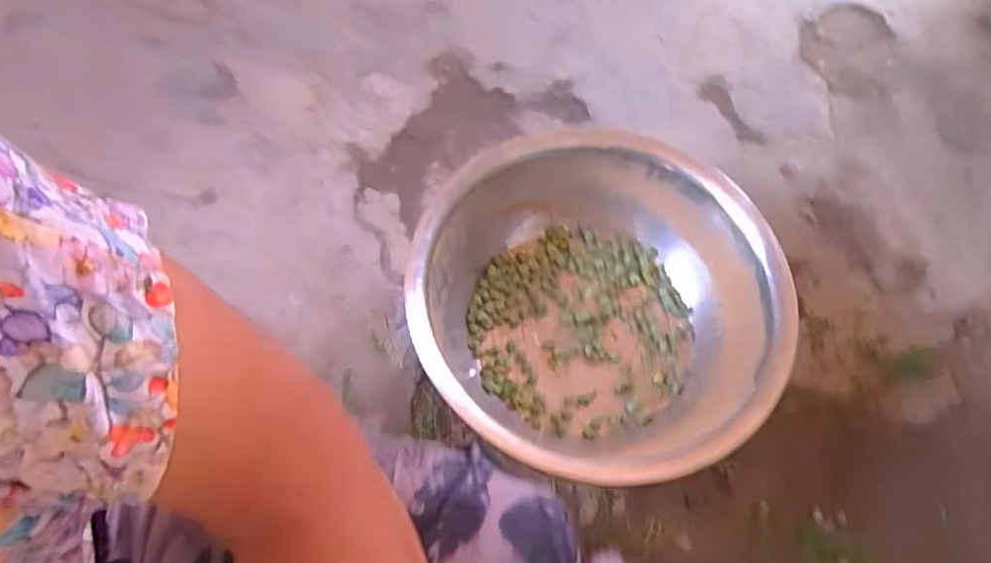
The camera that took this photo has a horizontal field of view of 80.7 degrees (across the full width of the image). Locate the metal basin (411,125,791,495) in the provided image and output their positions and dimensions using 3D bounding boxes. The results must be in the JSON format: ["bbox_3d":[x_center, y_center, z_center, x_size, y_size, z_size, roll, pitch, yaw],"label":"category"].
[{"bbox_3d":[0.132,0.020,0.756,0.438,0.154,0.399,1,62,-2],"label":"metal basin"}]

